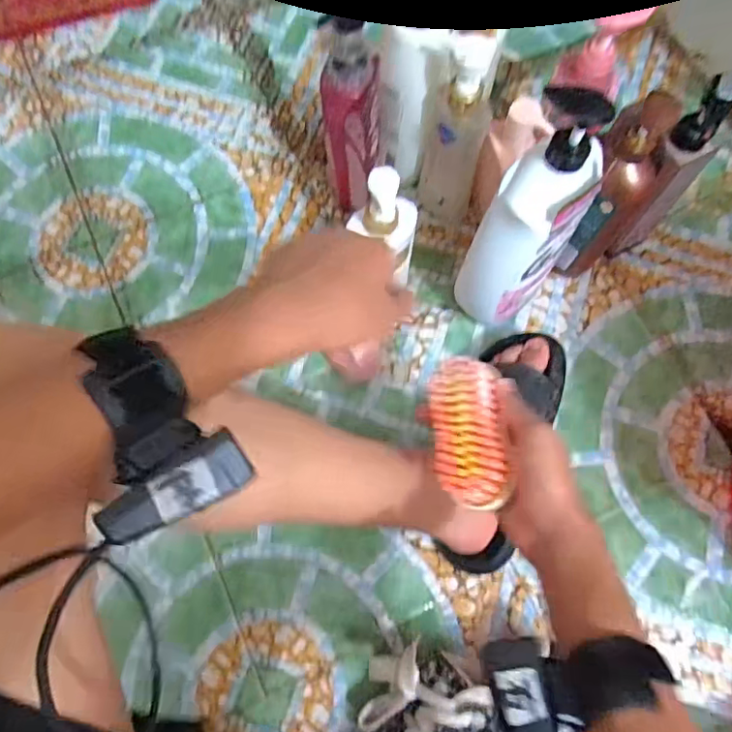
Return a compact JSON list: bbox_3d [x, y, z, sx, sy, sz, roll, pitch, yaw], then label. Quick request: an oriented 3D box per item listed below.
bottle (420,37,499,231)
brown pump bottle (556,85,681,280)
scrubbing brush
[{"bbox_3d":[0.105,-0.255,0.662,0.065,0.256,0.052,4,71,1],"label":"bottle"},{"bbox_3d":[0.264,-0.181,0.637,0.071,0.254,0.055,-14,72,-5],"label":"brown pump bottle"},{"bbox_3d":[0.082,0.051,0.446,0.052,0.038,0.115,-16,61,24],"label":"scrubbing brush"}]

